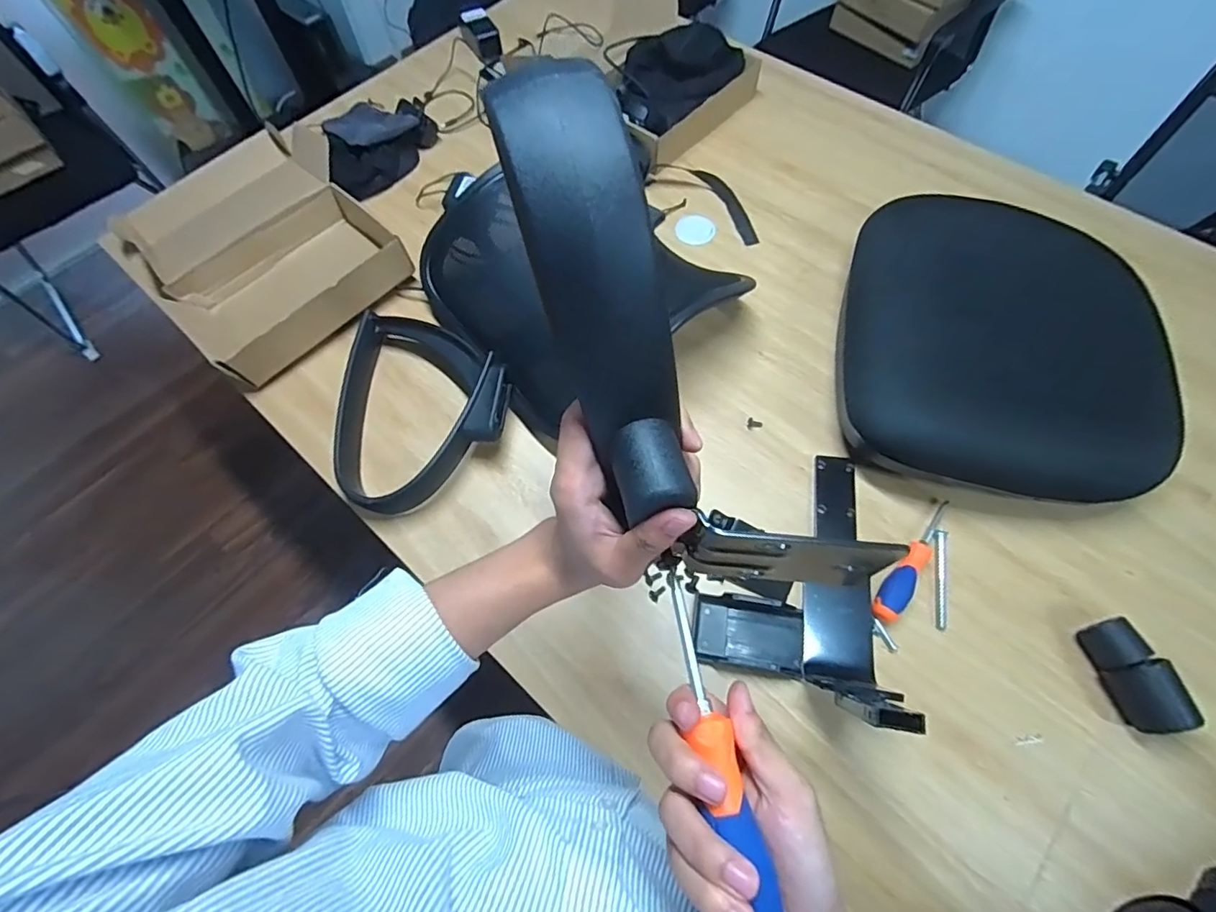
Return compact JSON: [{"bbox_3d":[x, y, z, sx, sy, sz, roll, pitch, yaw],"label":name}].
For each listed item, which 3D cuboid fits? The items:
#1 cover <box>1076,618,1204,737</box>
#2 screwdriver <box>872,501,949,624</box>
[{"bbox_3d":[0.559,0.231,0.563,0.043,0.057,0.107,-8,64,-1],"label":"cover"},{"bbox_3d":[0.368,0.122,0.641,0.031,0.034,0.182,33,71,17],"label":"screwdriver"}]

